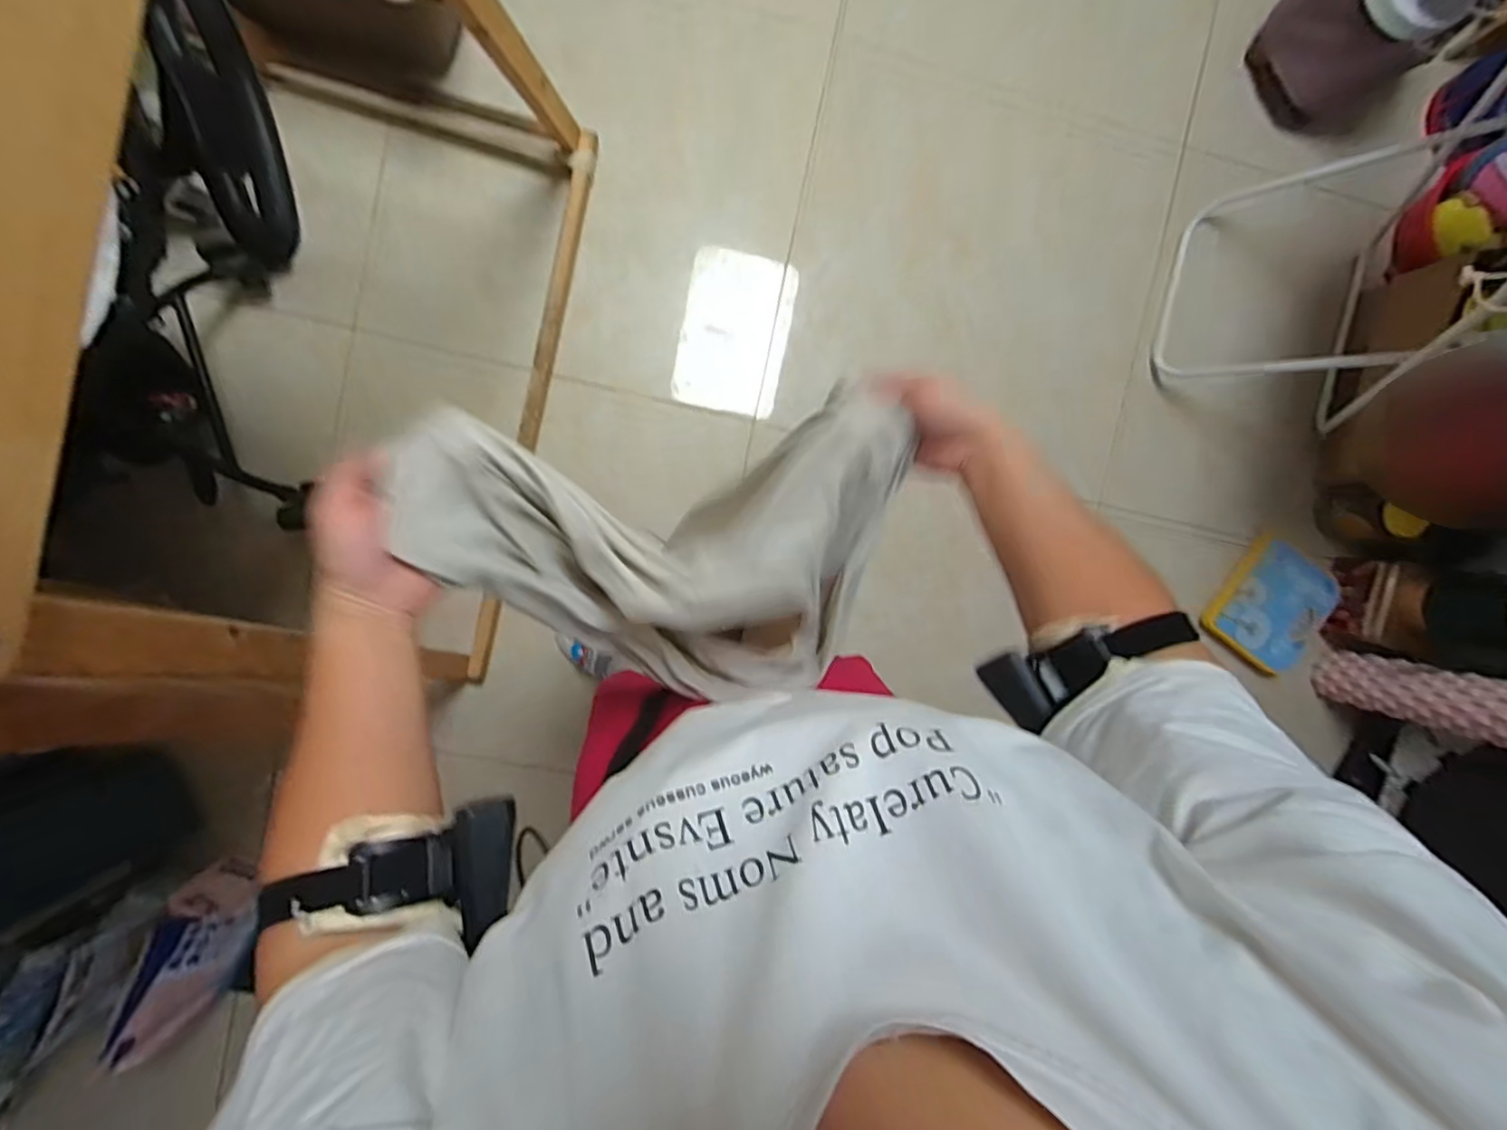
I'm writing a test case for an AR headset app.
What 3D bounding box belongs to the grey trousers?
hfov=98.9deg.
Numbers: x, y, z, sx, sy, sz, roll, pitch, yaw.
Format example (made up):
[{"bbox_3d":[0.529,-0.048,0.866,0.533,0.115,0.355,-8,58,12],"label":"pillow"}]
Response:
[{"bbox_3d":[-0.056,0.011,0.535,0.349,0.204,0.256,-7,95,-6],"label":"grey trousers"}]

